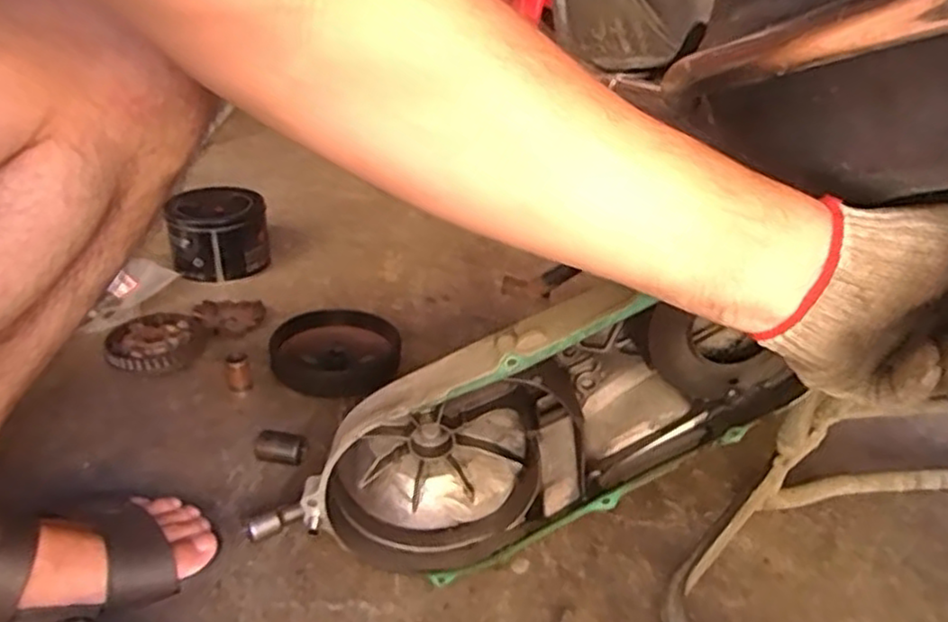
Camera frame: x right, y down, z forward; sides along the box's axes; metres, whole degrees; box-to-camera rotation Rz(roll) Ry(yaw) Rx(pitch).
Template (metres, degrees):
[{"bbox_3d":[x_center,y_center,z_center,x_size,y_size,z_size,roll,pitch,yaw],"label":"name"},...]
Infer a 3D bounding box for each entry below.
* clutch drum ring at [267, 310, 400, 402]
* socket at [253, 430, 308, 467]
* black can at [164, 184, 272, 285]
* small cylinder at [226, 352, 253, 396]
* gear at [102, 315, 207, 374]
[{"bbox_3d":[-0.149,0.048,0.752,0.128,0.038,0.125,3,29,-1],"label":"clutch drum ring"},{"bbox_3d":[-0.174,0.122,0.628,0.047,0.025,0.022,11,30,14],"label":"socket"},{"bbox_3d":[-0.343,-0.100,0.944,0.128,0.096,0.101,-7,31,-16],"label":"black can"},{"bbox_3d":[-0.238,0.062,0.711,0.021,0.043,0.022,-9,31,-21],"label":"small cylinder"},{"bbox_3d":[-0.349,0.038,0.770,0.097,0.029,0.097,2,29,-1],"label":"gear"}]

